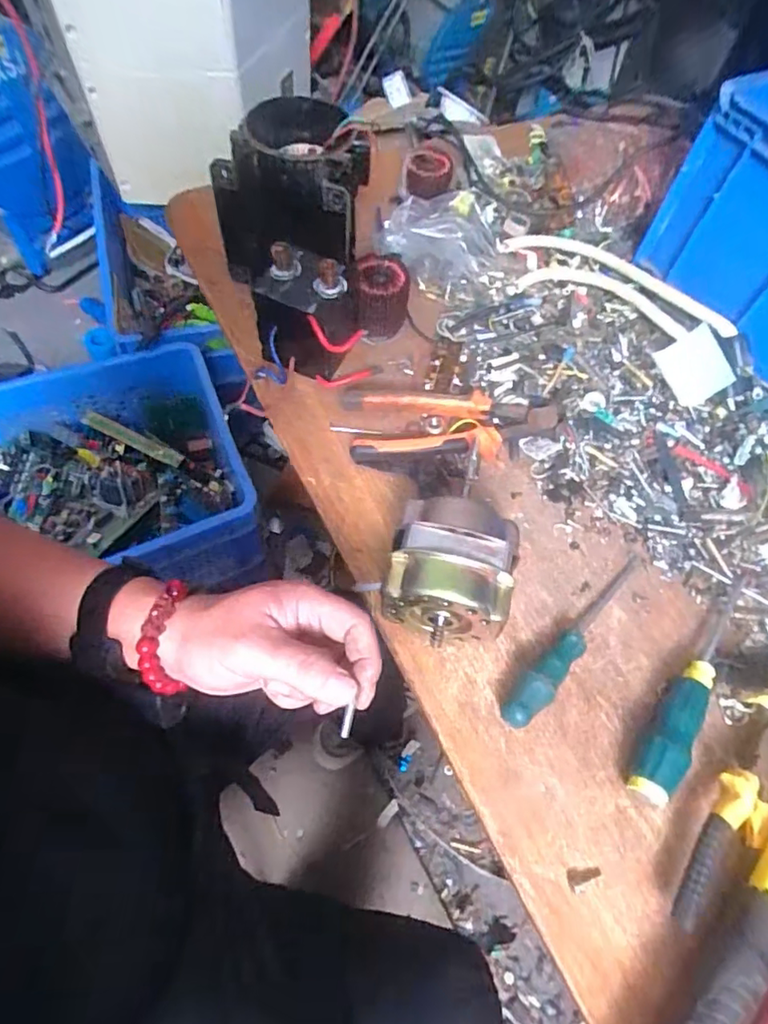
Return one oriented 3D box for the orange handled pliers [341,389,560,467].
[{"bbox_3d":[0.060,-0.074,0.500,0.184,0.030,0.063,2,61,-5],"label":"orange handled pliers"}]

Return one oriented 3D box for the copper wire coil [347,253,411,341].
[{"bbox_3d":[-0.005,-0.207,0.546,0.054,0.068,0.052,3,61,-5],"label":"copper wire coil"}]

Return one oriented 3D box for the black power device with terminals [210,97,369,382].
[{"bbox_3d":[-0.086,-0.248,0.518,0.129,0.136,0.216,7,60,-3],"label":"black power device with terminals"}]

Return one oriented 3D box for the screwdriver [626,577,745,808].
[{"bbox_3d":[0.226,0.123,0.413,0.027,0.028,0.194,36,58,15],"label":"screwdriver"}]

